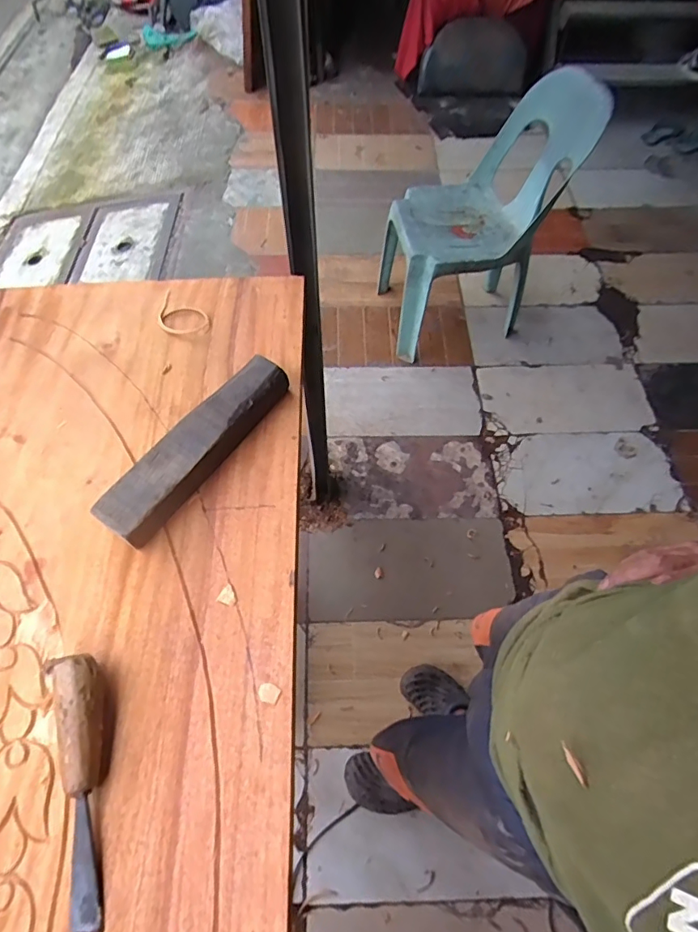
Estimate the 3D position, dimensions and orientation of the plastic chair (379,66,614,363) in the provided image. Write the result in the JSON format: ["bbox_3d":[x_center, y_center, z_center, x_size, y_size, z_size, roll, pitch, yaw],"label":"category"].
[{"bbox_3d":[0.426,-0.826,1.686,0.530,0.795,0.429,-7,62,-5],"label":"plastic chair"}]

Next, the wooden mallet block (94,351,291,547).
[{"bbox_3d":[-0.170,-0.024,0.573,0.063,0.043,0.259,30,66,17],"label":"wooden mallet block"}]

